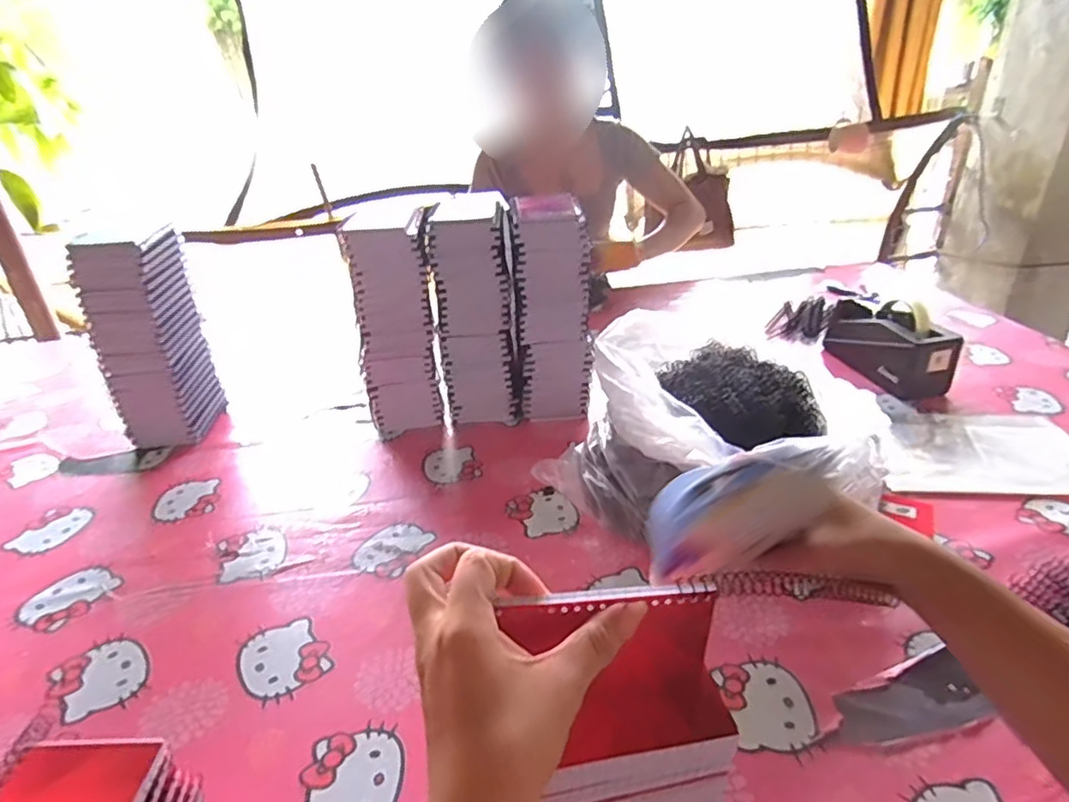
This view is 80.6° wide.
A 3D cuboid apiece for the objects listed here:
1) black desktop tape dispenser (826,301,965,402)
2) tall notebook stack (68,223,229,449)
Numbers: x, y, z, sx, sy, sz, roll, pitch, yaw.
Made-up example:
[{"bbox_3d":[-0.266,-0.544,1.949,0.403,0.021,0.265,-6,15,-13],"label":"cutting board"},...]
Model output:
[{"bbox_3d":[0.533,-0.083,0.958,0.081,0.093,0.200,-6,29,-5],"label":"black desktop tape dispenser"},{"bbox_3d":[-0.509,-0.082,0.846,0.088,0.283,0.122,-3,29,-1],"label":"tall notebook stack"}]

